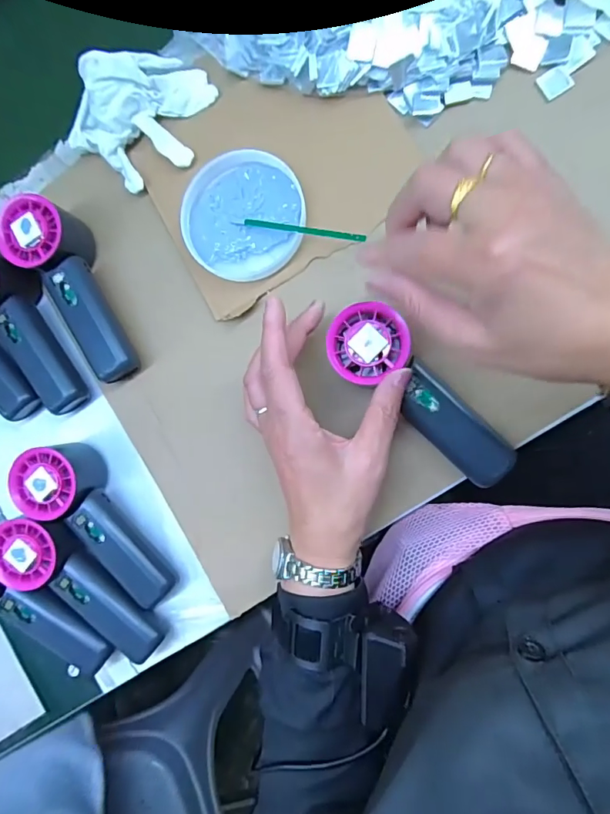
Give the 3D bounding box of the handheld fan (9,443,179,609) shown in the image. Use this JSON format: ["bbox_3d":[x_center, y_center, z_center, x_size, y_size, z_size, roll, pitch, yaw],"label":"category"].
[{"bbox_3d":[-0.168,0.097,0.378,0.051,0.055,0.154,-44,83,7],"label":"handheld fan"}]

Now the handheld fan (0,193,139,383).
[{"bbox_3d":[-0.186,-0.097,0.383,0.056,0.056,0.154,-35,84,8],"label":"handheld fan"}]

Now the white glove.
[{"bbox_3d":[-0.136,-0.245,0.380,0.102,0.039,0.113,37,96,8],"label":"white glove"}]

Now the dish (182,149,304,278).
[{"bbox_3d":[-0.050,-0.158,0.377,0.096,0.016,0.108,-14,87,10],"label":"dish"}]

